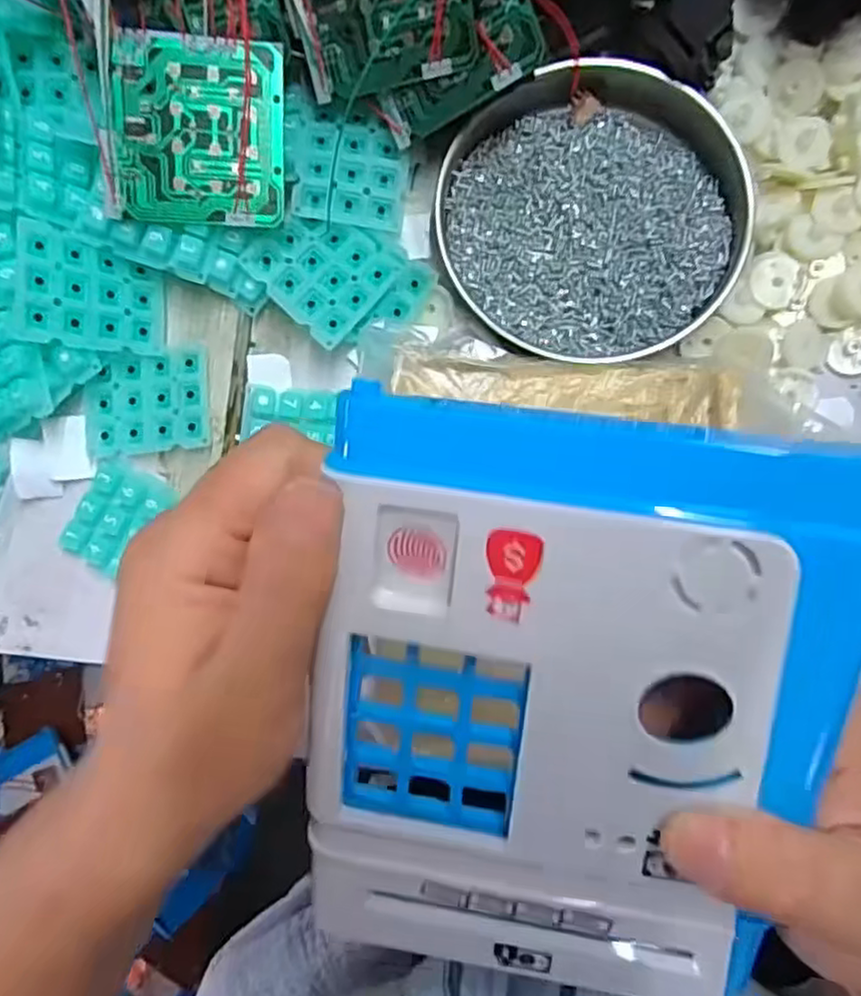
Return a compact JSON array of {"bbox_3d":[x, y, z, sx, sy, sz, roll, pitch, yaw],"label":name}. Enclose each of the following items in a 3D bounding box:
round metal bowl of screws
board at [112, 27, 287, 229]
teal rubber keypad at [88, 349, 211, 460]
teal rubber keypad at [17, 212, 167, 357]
[{"bbox_3d":[0.074,-0.130,0.319,0.133,0.023,0.134,0,86,4],"label":"round metal bowl of screws"},{"bbox_3d":[-0.096,-0.154,0.293,0.067,0.004,0.072,1,103,-8],"label":"board"},{"bbox_3d":[-0.130,-0.044,0.323,0.055,0.006,0.045,-5,86,4],"label":"teal rubber keypad"},{"bbox_3d":[-0.147,-0.090,0.306,0.059,0.004,0.047,3,90,-39],"label":"teal rubber keypad"}]

